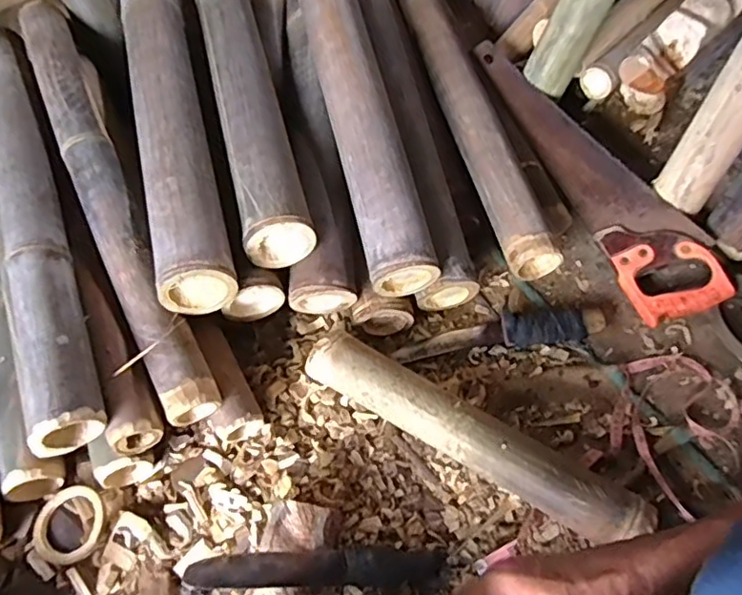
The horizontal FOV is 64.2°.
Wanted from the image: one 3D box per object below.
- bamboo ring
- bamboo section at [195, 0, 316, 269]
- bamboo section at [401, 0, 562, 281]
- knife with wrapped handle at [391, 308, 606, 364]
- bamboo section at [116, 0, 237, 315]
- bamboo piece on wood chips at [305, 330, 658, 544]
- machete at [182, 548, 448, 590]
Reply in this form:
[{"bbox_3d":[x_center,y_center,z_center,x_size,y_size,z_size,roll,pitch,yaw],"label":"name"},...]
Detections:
[{"bbox_3d":[-0.333,0.248,0.647,0.082,0.010,0.077,-1,59,1],"label":"bamboo ring"},{"bbox_3d":[-0.184,-0.327,0.833,0.084,0.068,0.650,-14,60,-6],"label":"bamboo section"},{"bbox_3d":[0.129,-0.315,0.881,0.073,0.075,0.642,-12,60,-5],"label":"bamboo section"},{"bbox_3d":[0.162,0.045,0.760,0.259,0.039,0.042,-6,59,-2],"label":"knife with wrapped handle"},{"bbox_3d":[-0.271,-0.254,0.791,0.092,0.075,0.602,-15,60,-7],"label":"bamboo section"},{"bbox_3d":[0.108,0.158,0.675,0.397,0.065,0.060,28,64,17],"label":"bamboo piece on wood chips"},{"bbox_3d":[-0.046,0.273,0.590,0.262,0.020,0.035,10,57,-22],"label":"machete"}]

